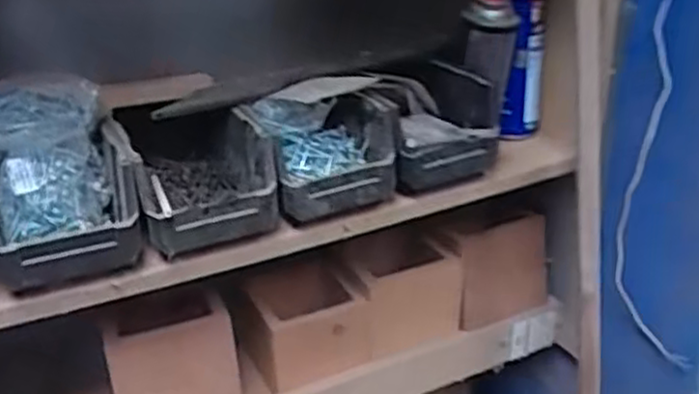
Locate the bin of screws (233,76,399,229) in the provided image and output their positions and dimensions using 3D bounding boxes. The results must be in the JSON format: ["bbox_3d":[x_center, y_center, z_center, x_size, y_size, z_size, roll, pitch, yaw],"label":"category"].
[{"bbox_3d":[-0.026,-0.054,0.787,0.142,0.115,0.120,-15,28,-26],"label":"bin of screws"}]

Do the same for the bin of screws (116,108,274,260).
[{"bbox_3d":[-0.158,-0.032,0.780,0.126,0.090,0.203,-11,26,-19],"label":"bin of screws"}]

